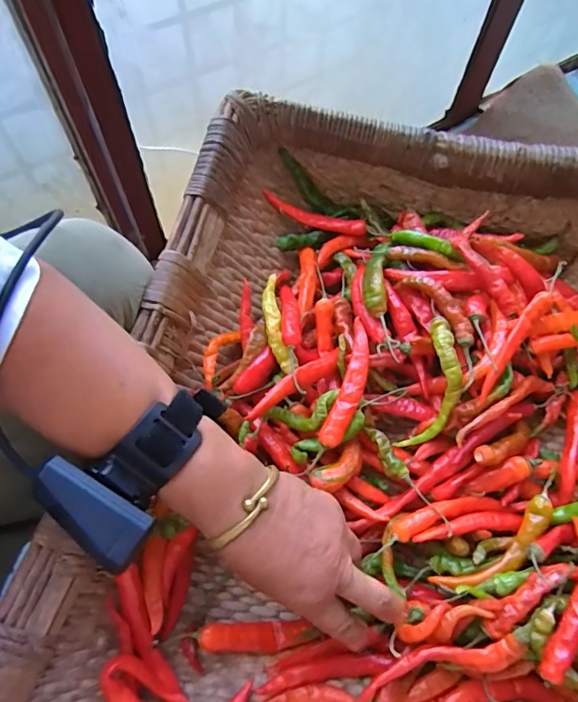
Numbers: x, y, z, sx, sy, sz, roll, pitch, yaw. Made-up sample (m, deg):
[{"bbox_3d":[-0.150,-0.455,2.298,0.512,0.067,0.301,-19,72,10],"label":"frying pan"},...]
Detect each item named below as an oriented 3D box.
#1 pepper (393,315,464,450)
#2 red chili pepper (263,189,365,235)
[{"bbox_3d":[0.111,0.025,0.353,0.034,0.024,0.102,9,89,3],"label":"pepper"},{"bbox_3d":[0.025,-0.134,0.454,0.102,0.023,0.016,14,65,5],"label":"red chili pepper"}]

